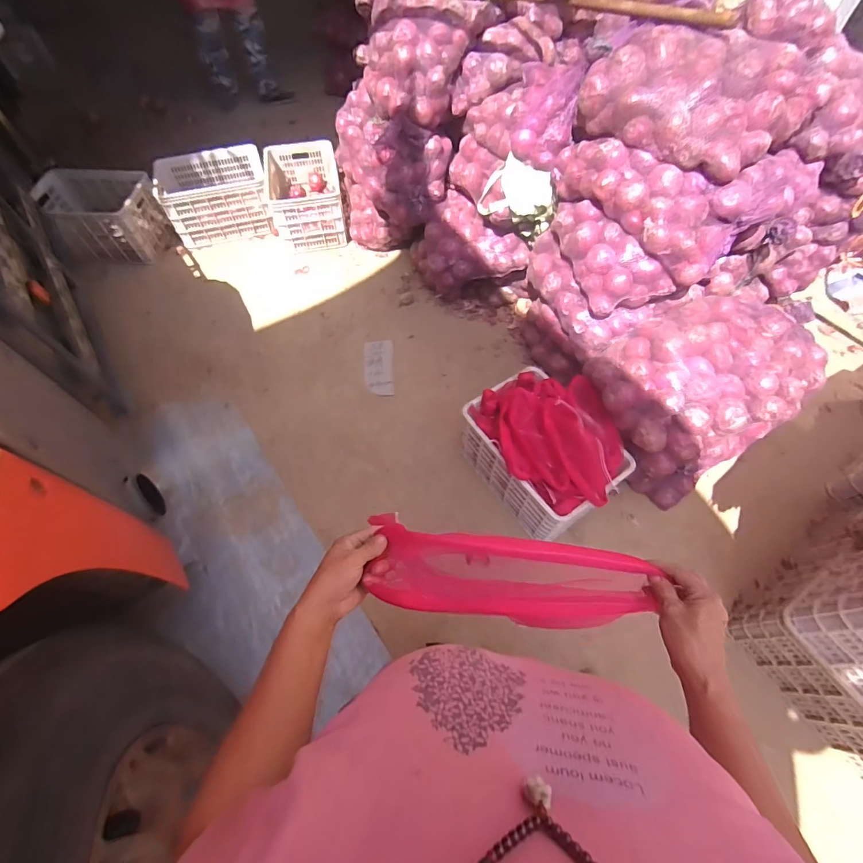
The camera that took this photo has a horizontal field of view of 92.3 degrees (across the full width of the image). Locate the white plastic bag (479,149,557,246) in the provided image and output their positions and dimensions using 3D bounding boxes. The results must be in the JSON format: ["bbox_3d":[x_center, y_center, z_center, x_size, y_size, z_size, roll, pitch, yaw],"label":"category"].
[{"bbox_3d":[0.335,-0.900,1.634,0.315,0.247,0.121,24,63,14],"label":"white plastic bag"}]

